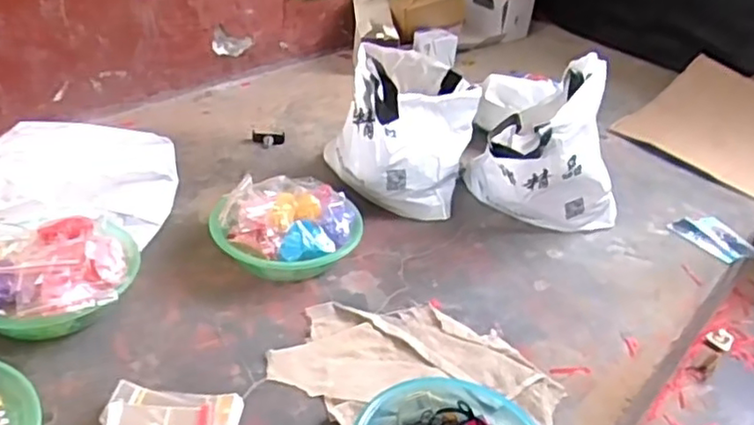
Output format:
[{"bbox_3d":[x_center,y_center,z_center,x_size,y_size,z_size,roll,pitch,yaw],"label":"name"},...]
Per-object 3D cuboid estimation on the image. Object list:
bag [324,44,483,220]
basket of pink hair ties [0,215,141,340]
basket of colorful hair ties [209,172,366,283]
[{"bbox_3d":[0.048,-0.180,1.307,0.280,0.249,0.296,11,33,7],"label":"bag"},{"bbox_3d":[-0.456,0.091,0.916,0.234,0.107,0.208,-5,34,-16],"label":"basket of pink hair ties"},{"bbox_3d":[-0.146,0.024,1.075,0.239,0.117,0.201,3,33,-6],"label":"basket of colorful hair ties"}]

